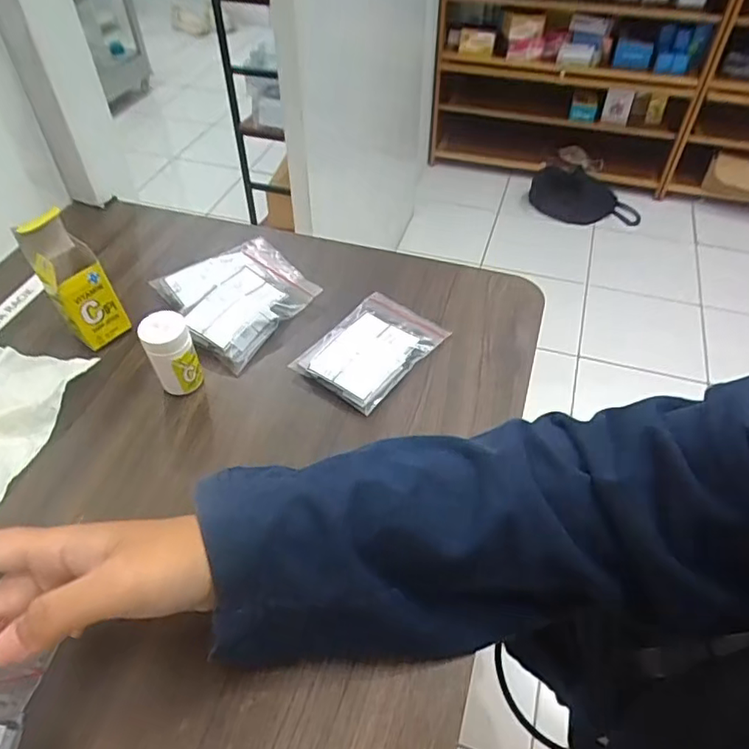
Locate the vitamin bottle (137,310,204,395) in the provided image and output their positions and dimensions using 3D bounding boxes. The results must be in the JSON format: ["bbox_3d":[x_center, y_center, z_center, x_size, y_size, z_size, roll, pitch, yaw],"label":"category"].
[{"bbox_3d":[-0.132,-0.012,0.378,0.029,0.058,0.024,-25,53,-21],"label":"vitamin bottle"}]

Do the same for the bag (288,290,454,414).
[{"bbox_3d":[-0.001,-0.020,0.411,0.068,0.012,0.099,30,54,24],"label":"bag"}]

